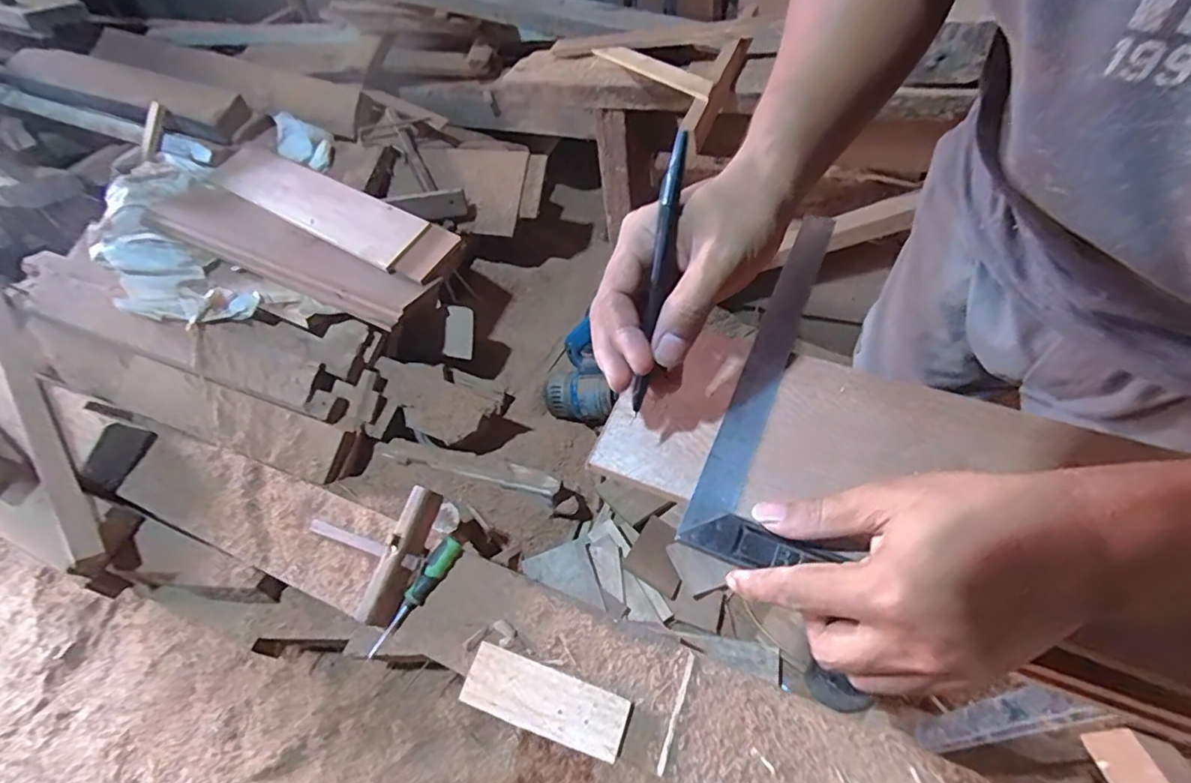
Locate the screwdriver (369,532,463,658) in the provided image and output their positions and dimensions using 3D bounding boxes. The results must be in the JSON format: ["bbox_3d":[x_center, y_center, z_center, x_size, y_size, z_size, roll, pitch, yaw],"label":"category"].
[{"bbox_3d":[-0.262,0.300,0.807,0.031,0.042,0.187,30,74,26],"label":"screwdriver"}]

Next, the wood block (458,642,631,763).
[{"bbox_3d":[-0.066,0.395,0.705,0.213,0.026,0.072,13,57,16],"label":"wood block"}]

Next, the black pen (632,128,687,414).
[{"bbox_3d":[0.033,-0.056,0.307,0.009,0.141,0.008,11,13,13],"label":"black pen"}]

